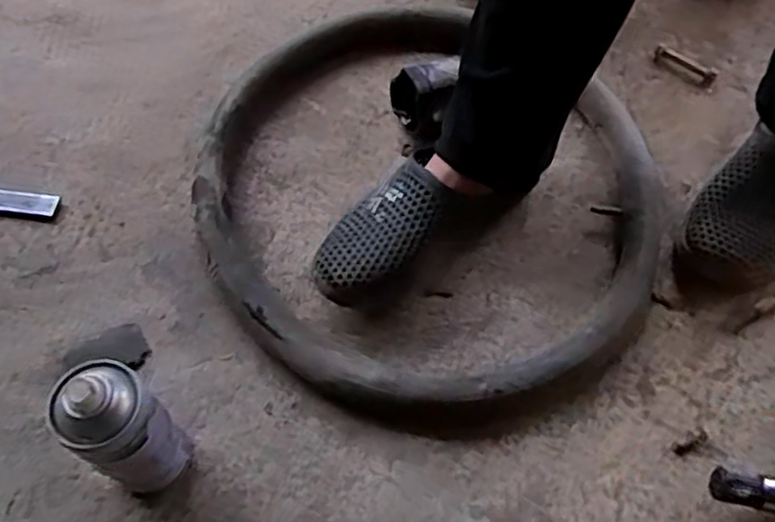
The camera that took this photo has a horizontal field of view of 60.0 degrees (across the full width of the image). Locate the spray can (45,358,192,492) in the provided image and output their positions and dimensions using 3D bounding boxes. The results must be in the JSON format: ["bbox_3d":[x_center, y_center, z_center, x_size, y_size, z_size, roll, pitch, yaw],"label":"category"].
[{"bbox_3d":[-0.201,0.128,0.518,0.065,0.186,0.060,0,63,0],"label":"spray can"}]

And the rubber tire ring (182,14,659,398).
[{"bbox_3d":[0.044,-0.084,0.704,0.463,0.040,0.475,0,63,0],"label":"rubber tire ring"}]

